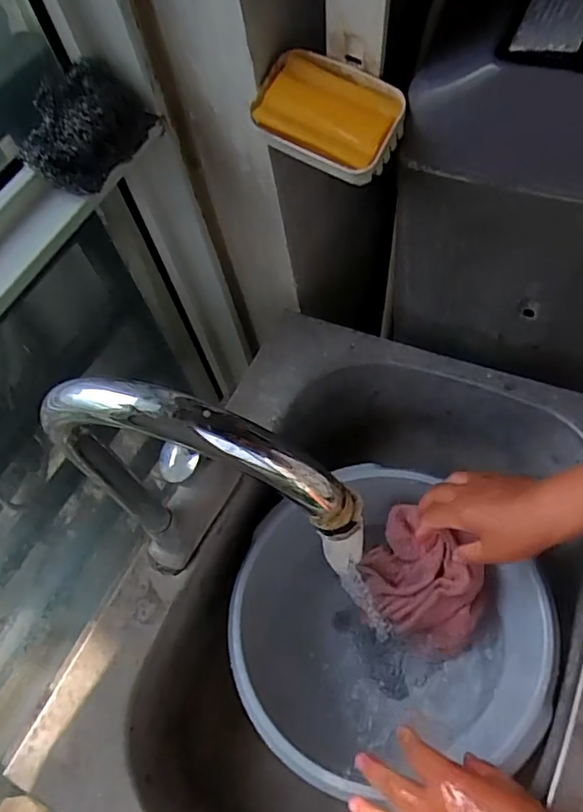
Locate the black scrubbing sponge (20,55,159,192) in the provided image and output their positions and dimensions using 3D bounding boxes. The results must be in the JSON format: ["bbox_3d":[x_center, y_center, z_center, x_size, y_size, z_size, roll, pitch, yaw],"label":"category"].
[{"bbox_3d":[-0.182,-0.246,0.506,0.078,0.053,0.121,18,63,14],"label":"black scrubbing sponge"}]

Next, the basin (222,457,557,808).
[{"bbox_3d":[0.088,0.224,0.560,0.270,0.113,0.273,-2,60,3],"label":"basin"}]

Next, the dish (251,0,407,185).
[{"bbox_3d":[0.027,-0.278,0.434,0.118,0.176,0.081,18,63,14],"label":"dish"}]

